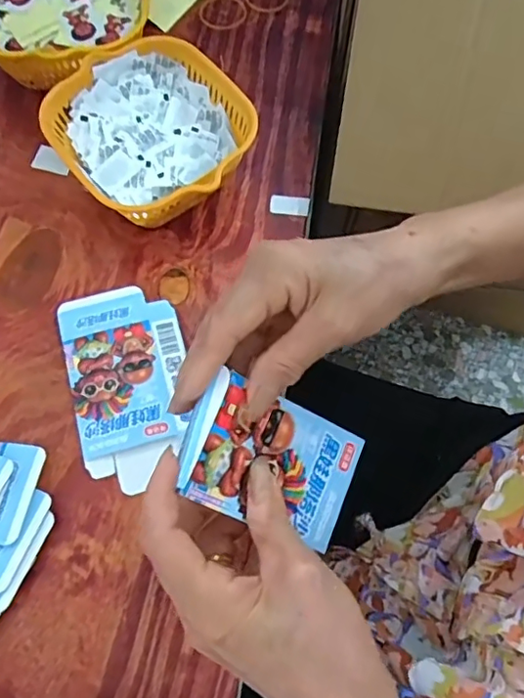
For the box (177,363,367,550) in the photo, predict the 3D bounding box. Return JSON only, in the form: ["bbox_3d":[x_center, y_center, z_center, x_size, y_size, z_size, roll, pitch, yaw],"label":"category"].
[{"bbox_3d":[0.005,0.059,0.291,0.095,0.008,0.064,29,74,-22],"label":"box"}]

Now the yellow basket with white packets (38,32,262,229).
[{"bbox_3d":[-0.081,-0.157,0.431,0.131,0.064,0.143,-34,74,-12],"label":"yellow basket with white packets"}]

